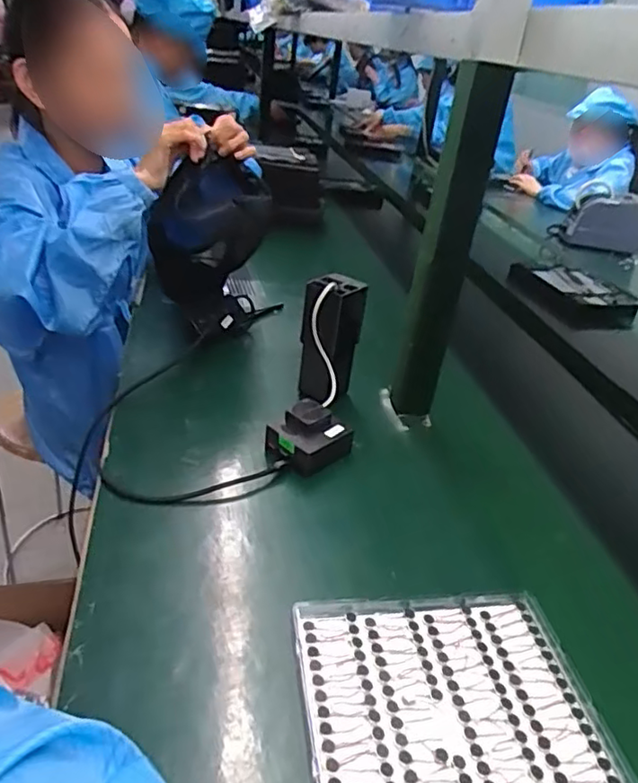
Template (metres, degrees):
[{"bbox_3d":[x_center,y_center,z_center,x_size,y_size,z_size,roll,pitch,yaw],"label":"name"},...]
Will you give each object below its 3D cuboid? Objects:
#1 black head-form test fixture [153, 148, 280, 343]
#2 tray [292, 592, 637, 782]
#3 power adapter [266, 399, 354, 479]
[{"bbox_3d":[-0.150,-0.197,0.873,0.167,0.253,0.122,-4,33,-13],"label":"black head-form test fixture"},{"bbox_3d":[0.095,0.225,0.449,0.213,0.013,0.168,1,32,-11],"label":"tray"},{"bbox_3d":[-0.012,0.053,0.675,0.089,0.050,0.072,-17,39,-35],"label":"power adapter"}]

